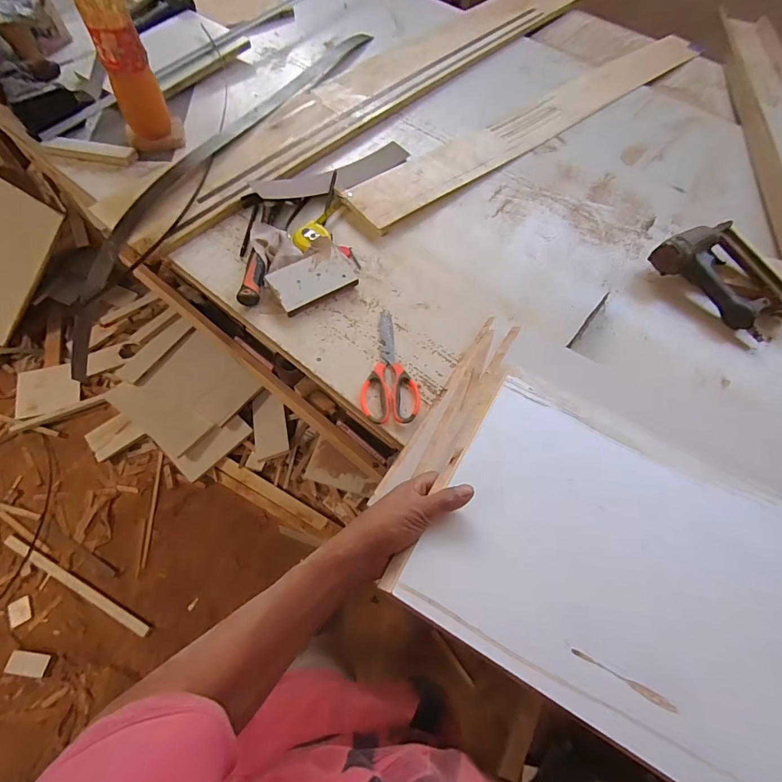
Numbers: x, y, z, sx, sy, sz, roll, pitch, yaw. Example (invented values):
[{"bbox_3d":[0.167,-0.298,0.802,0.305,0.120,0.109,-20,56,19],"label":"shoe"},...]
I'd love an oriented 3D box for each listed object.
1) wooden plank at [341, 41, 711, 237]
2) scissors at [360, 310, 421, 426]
[{"bbox_3d":[0.382,-0.664,0.984,1.179,0.025,0.134,-36,67,-20],"label":"wooden plank"},{"bbox_3d":[0.005,-0.042,0.638,0.085,0.011,0.198,6,64,1],"label":"scissors"}]

